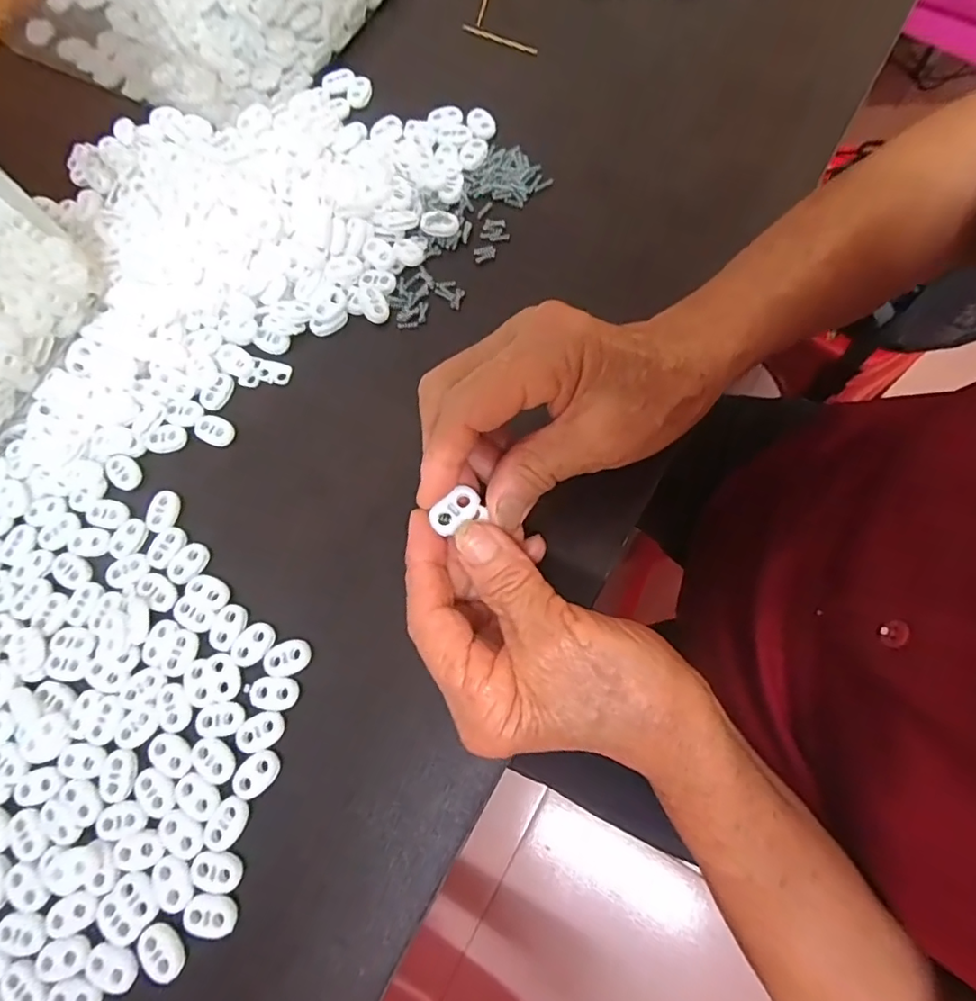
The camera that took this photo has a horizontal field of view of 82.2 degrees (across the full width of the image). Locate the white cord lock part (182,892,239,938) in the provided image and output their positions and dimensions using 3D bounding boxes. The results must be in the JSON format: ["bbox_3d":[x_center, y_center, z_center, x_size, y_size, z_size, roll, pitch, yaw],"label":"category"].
[{"bbox_3d":[-0.118,0.176,0.238,0.022,0.004,0.015,2,74,6],"label":"white cord lock part"}]

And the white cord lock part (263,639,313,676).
[{"bbox_3d":[-0.096,0.075,0.269,0.022,0.005,0.016,-11,73,2],"label":"white cord lock part"}]

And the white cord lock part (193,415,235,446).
[{"bbox_3d":[-0.151,-0.039,0.308,0.023,0.004,0.015,20,76,11],"label":"white cord lock part"}]

